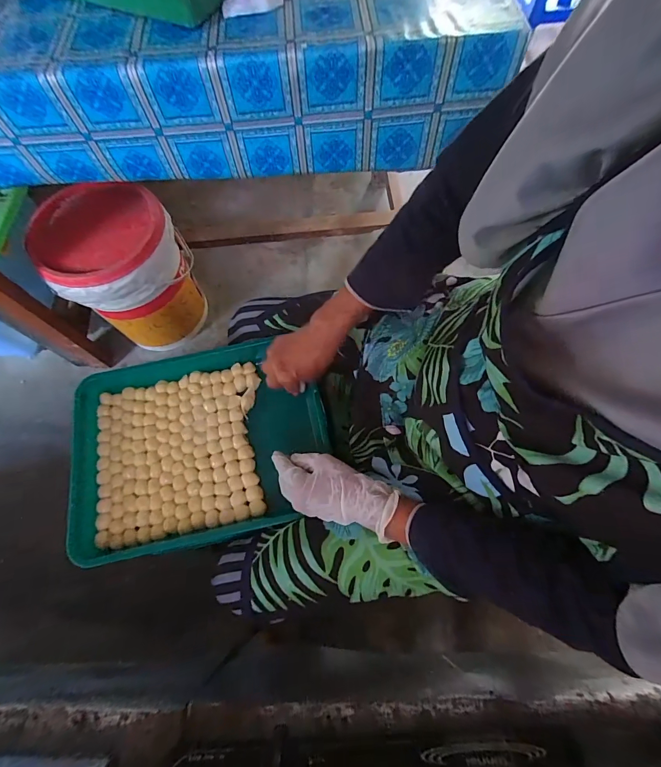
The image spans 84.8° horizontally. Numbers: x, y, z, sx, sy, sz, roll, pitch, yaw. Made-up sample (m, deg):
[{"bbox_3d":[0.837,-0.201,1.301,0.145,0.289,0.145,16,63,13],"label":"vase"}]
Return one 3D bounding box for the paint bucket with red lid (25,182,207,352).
[{"bbox_3d":[-0.517,-0.286,0.970,0.291,0.343,0.287,-1,68,2],"label":"paint bucket with red lid"}]

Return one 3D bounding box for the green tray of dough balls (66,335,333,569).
[{"bbox_3d":[-0.190,0.087,0.526,0.359,0.052,0.267,-11,68,-2],"label":"green tray of dough balls"}]

